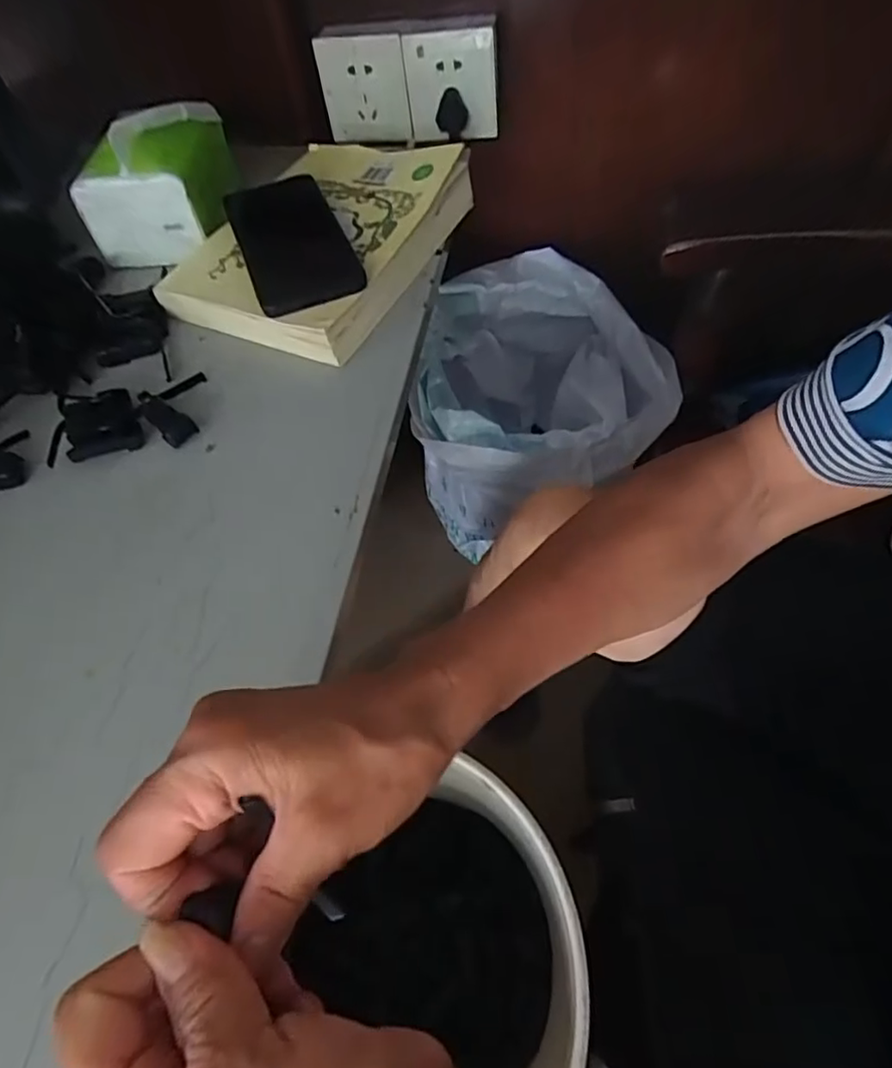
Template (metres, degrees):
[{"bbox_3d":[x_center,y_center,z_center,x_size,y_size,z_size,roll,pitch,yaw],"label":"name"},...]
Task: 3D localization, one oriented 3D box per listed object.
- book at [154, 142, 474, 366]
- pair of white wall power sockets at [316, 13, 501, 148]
[{"bbox_3d":[-0.095,-0.243,0.484,0.165,0.040,0.230,21,61,16],"label":"book"},{"bbox_3d":[-0.036,-0.437,0.585,0.171,0.091,0.044,2,58,5],"label":"pair of white wall power sockets"}]

